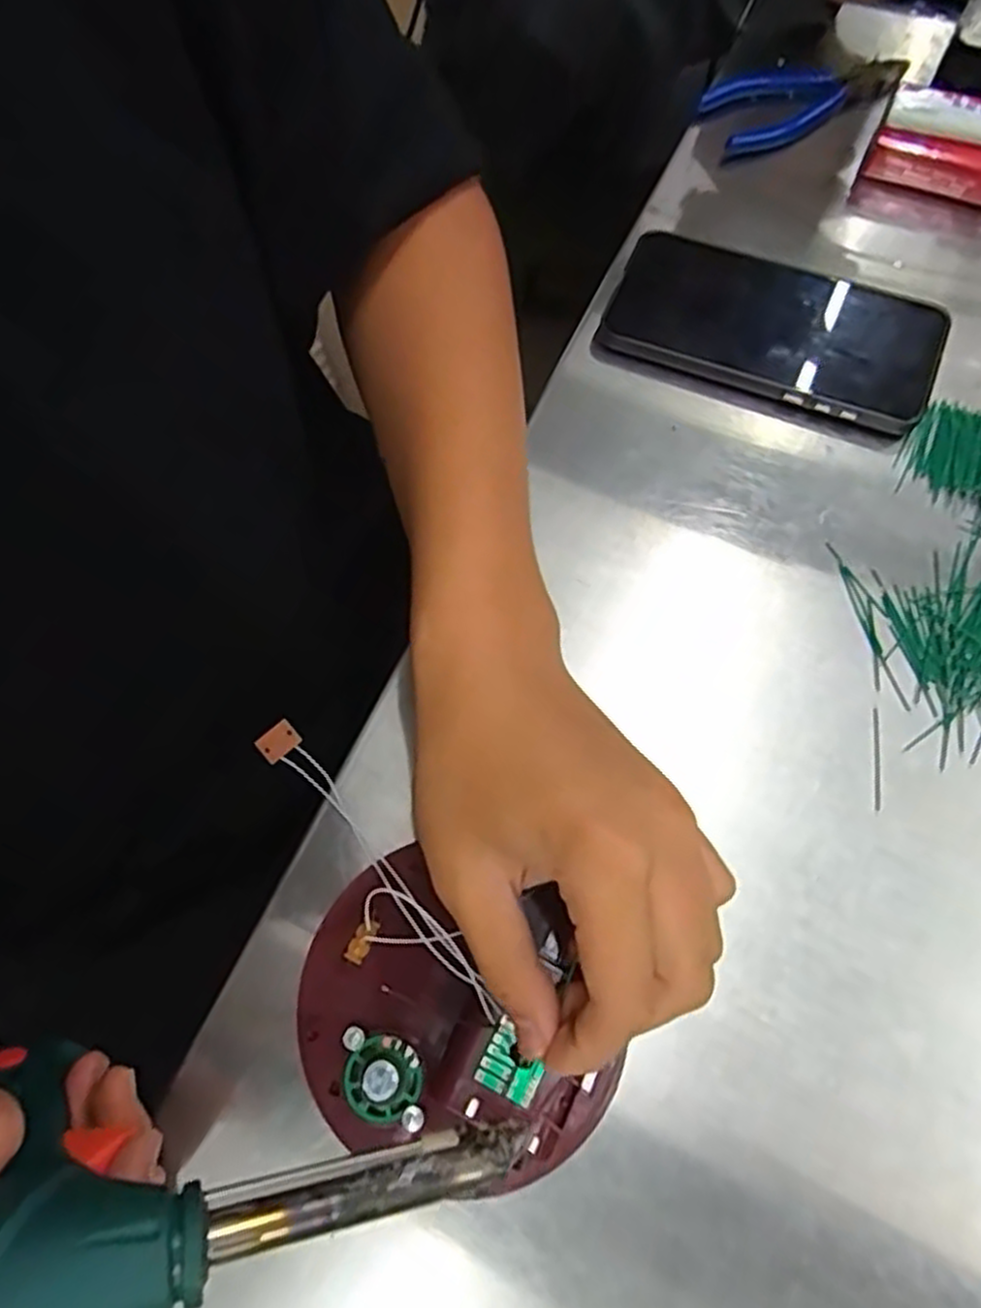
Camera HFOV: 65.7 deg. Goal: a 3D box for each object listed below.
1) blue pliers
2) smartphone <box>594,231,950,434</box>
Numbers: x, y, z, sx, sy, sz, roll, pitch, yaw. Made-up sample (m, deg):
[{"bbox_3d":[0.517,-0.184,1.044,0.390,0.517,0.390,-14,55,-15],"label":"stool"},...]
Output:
[{"bbox_3d":[0.191,-0.330,0.451,0.124,0.024,0.051,-17,71,-4],"label":"blue pliers"},{"bbox_3d":[0.144,-0.169,0.390,0.161,0.016,0.078,24,73,10],"label":"smartphone"}]

